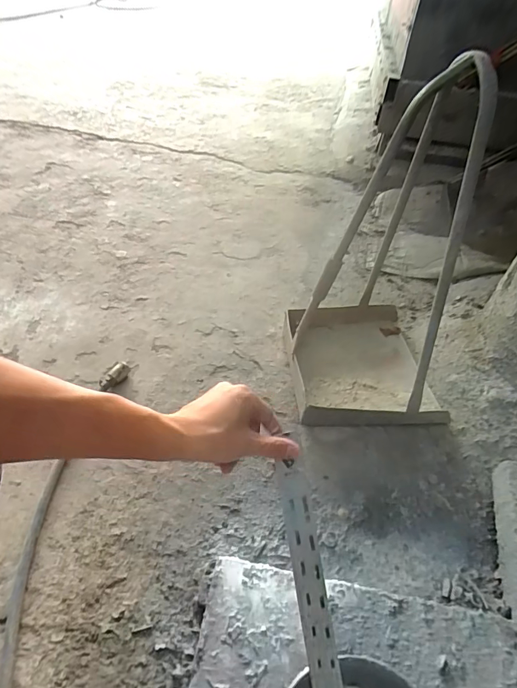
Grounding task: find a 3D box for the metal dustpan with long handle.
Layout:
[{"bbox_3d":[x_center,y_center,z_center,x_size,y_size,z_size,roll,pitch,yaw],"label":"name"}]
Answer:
[{"bbox_3d":[0.216,-0.127,0.700,0.276,0.584,0.291,6,46,0],"label":"metal dustpan with long handle"}]

